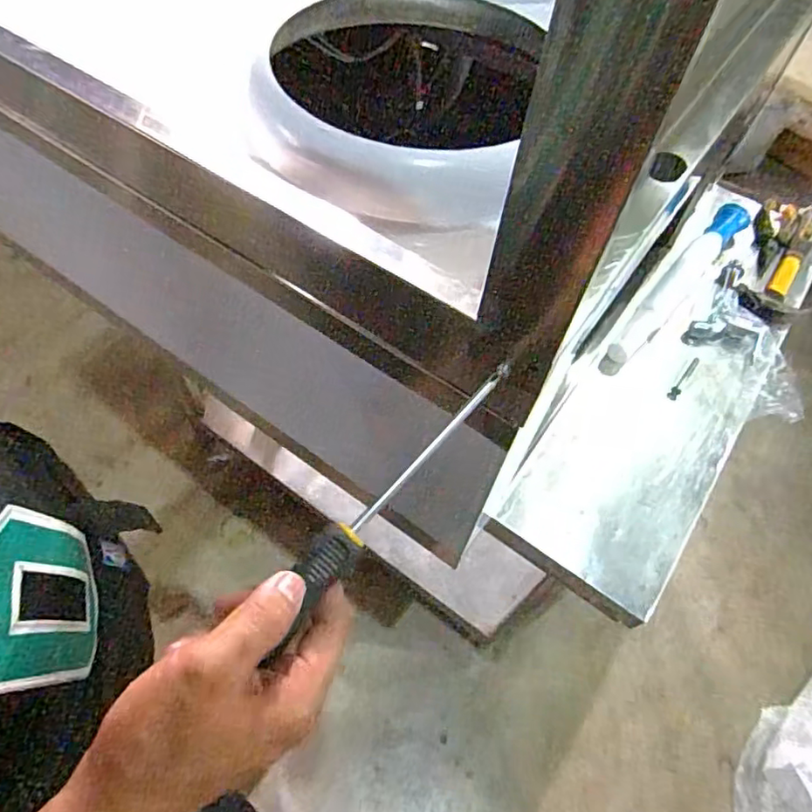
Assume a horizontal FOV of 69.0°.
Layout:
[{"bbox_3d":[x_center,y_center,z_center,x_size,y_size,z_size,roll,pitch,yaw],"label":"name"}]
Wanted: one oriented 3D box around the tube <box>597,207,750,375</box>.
[{"bbox_3d":[0.383,-0.177,0.833,0.045,0.039,0.385,38,62,19],"label":"tube"}]

